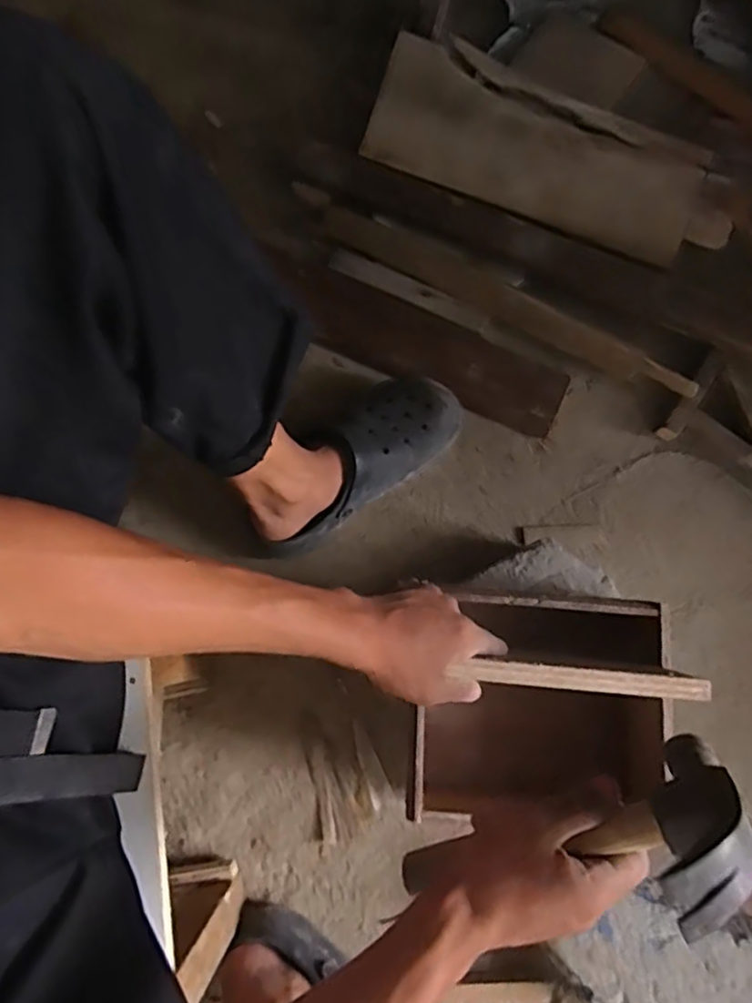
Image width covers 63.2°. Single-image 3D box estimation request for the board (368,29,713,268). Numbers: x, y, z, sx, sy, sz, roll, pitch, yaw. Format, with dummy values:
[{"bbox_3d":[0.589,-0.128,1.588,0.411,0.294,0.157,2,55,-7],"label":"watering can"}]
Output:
[{"bbox_3d":[0.199,-0.434,0.767,0.413,0.025,0.137,19,100,-4],"label":"board"}]

